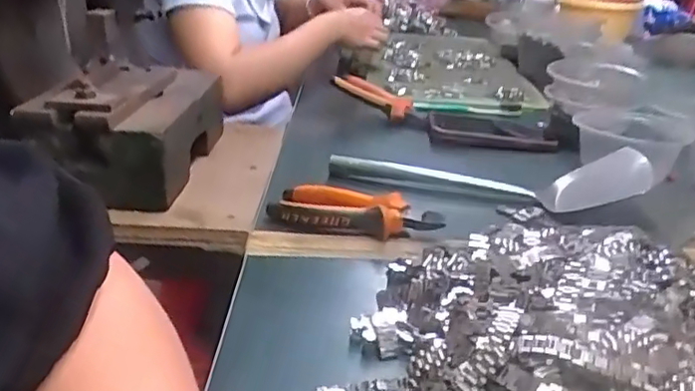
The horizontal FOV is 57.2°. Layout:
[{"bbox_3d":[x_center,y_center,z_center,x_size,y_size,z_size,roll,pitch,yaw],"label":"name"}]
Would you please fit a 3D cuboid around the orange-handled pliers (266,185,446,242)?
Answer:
[{"bbox_3d":[0.007,0.013,0.551,0.144,0.019,0.051,8,24,11],"label":"orange-handled pliers"}]

